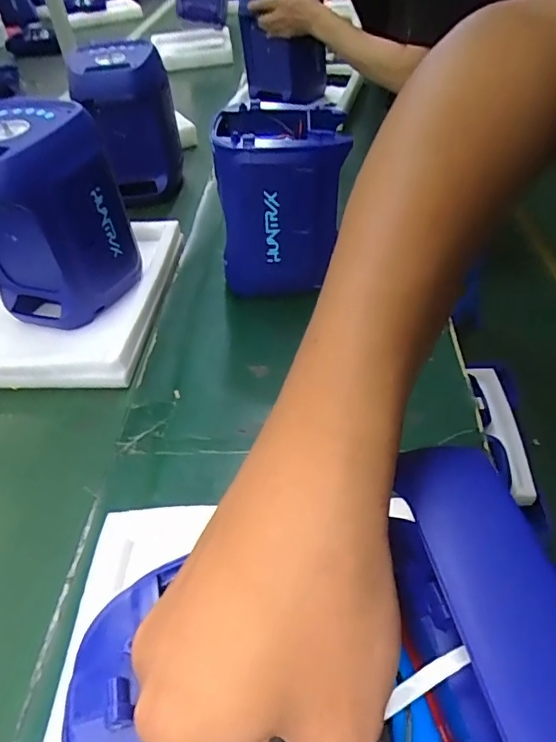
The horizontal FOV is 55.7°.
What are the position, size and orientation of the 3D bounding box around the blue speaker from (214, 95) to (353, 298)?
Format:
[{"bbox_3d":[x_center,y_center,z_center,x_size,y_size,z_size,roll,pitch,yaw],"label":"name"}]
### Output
[{"bbox_3d":[0.013,-0.231,0.737,0.172,0.218,0.163,3,43,11],"label":"blue speaker"}]

